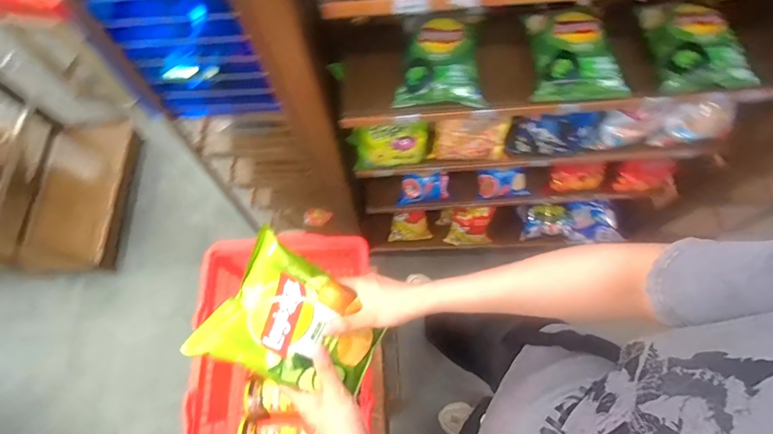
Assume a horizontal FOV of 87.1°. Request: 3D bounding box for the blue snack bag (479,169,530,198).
[{"bbox_3d":[0.355,-0.102,1.208,0.162,0.105,0.054,-5,69,1],"label":"blue snack bag"}]

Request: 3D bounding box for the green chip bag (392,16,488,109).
[{"bbox_3d":[0.107,-0.300,0.797,0.168,0.049,0.183,4,70,4],"label":"green chip bag"}]

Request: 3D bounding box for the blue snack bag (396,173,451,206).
[{"bbox_3d":[0.111,-0.085,1.225,0.156,0.071,0.068,-9,69,-1],"label":"blue snack bag"}]

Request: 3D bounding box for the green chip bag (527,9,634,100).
[{"bbox_3d":[0.366,-0.314,0.777,0.168,0.053,0.195,2,70,3],"label":"green chip bag"}]

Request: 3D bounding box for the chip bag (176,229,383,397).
[{"bbox_3d":[-0.104,0.142,0.511,0.211,0.037,0.150,37,73,-19],"label":"chip bag"}]

